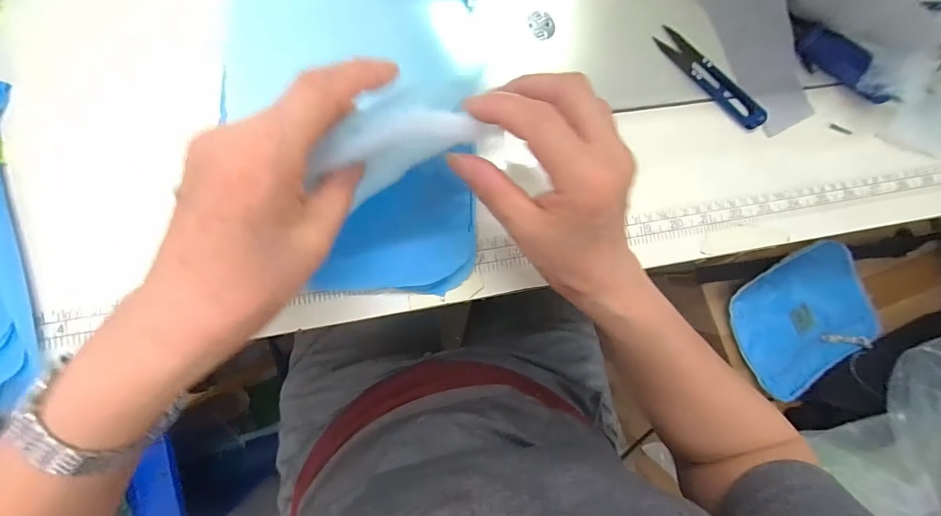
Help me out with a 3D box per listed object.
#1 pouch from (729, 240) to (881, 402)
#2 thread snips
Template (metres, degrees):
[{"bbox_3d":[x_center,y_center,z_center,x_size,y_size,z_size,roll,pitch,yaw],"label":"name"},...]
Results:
[{"bbox_3d":[0.479,0.088,0.569,0.209,0.025,0.168,-25,90,-9],"label":"pouch"},{"bbox_3d":[0.187,-0.140,0.305,0.102,0.013,0.022,40,82,-4],"label":"thread snips"}]

